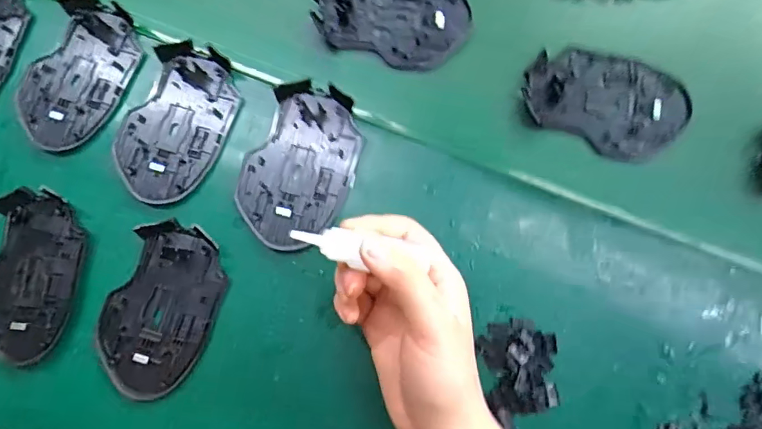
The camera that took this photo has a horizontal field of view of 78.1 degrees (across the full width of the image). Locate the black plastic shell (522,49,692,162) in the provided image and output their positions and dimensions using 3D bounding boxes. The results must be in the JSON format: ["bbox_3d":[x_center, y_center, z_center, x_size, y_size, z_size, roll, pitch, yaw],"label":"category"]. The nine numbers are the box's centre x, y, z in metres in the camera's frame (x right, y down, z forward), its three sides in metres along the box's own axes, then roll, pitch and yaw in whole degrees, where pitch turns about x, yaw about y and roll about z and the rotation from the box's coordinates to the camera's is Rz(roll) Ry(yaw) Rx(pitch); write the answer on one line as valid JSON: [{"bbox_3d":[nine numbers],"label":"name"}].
[{"bbox_3d":[0.160,-0.083,0.335,0.109,0.010,0.070,21,82,7],"label":"black plastic shell"}]

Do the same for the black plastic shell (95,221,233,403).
[{"bbox_3d":[-0.150,0.065,0.318,0.071,0.015,0.114,23,82,7],"label":"black plastic shell"}]

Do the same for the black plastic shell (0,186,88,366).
[{"bbox_3d":[-0.244,0.042,0.325,0.067,0.016,0.115,10,81,5],"label":"black plastic shell"}]

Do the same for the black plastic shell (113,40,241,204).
[{"bbox_3d":[-0.147,-0.067,0.337,0.072,0.011,0.114,24,82,7],"label":"black plastic shell"}]

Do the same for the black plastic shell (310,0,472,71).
[{"bbox_3d":[0.008,-0.151,0.355,0.112,0.008,0.072,18,81,6],"label":"black plastic shell"}]

